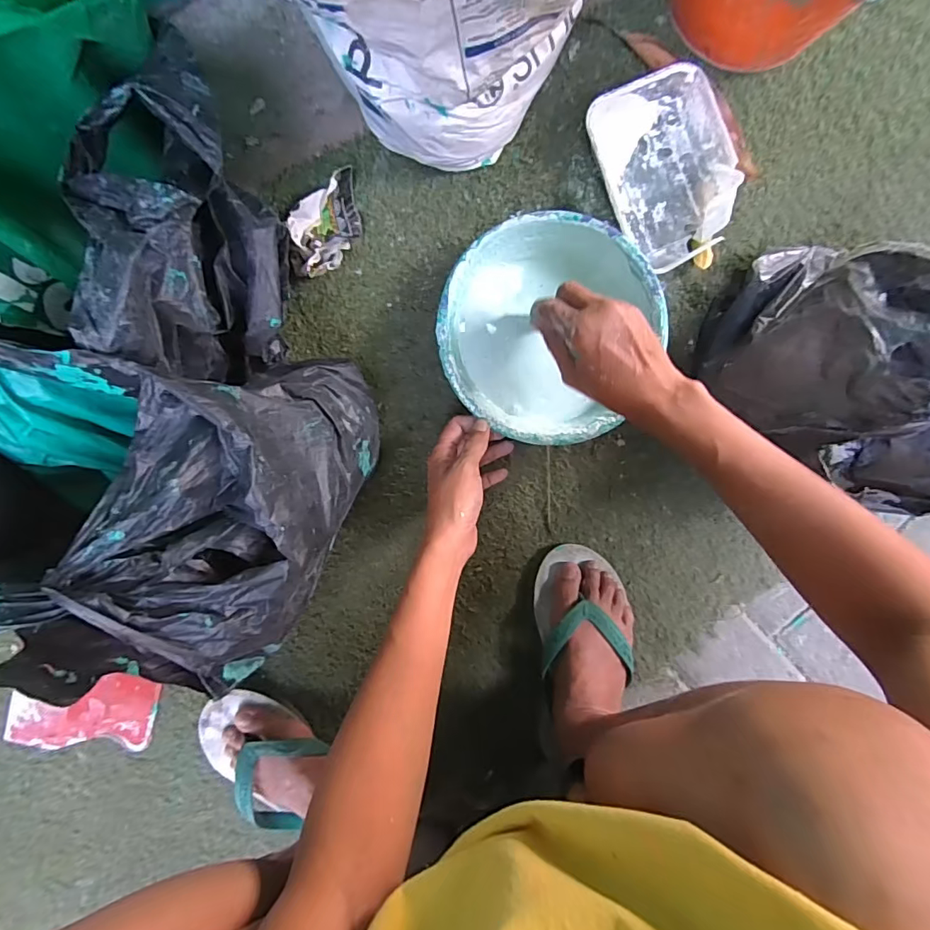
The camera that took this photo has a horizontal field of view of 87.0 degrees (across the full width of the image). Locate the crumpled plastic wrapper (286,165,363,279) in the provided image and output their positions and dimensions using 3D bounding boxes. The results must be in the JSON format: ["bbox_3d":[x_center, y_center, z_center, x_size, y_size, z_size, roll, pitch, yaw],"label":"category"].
[{"bbox_3d":[-0.127,-0.221,0.453,0.048,0.044,0.098,29,94,-6],"label":"crumpled plastic wrapper"}]

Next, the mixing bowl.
[{"bbox_3d":[0.070,-0.127,0.466,0.185,0.068,0.195,0,97,-4],"label":"mixing bowl"}]

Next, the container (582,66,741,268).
[{"bbox_3d":[0.193,-0.280,0.466,0.109,0.047,0.162,-28,98,0],"label":"container"}]

